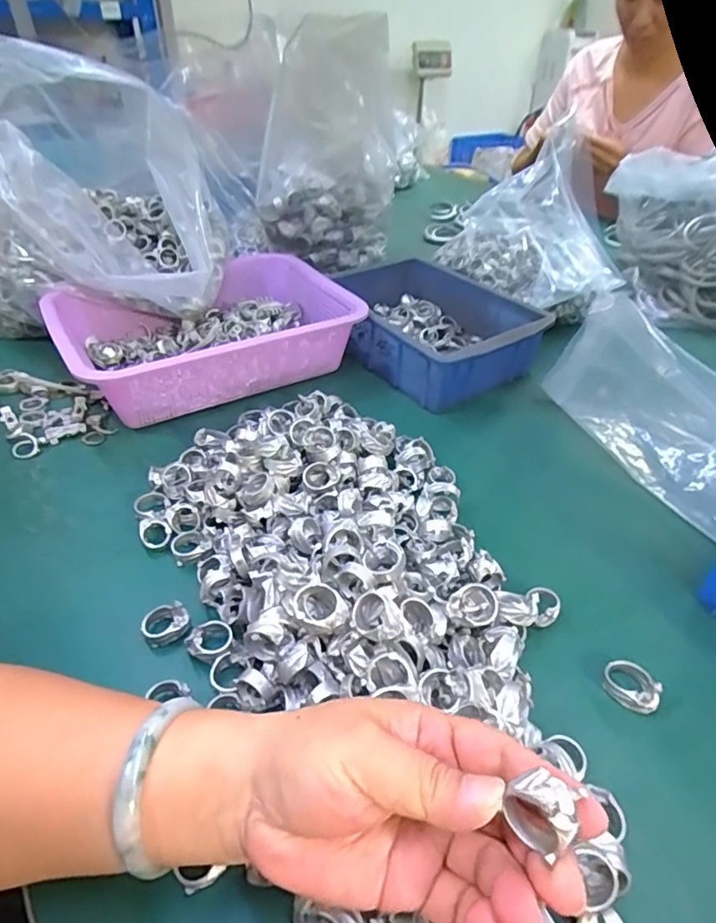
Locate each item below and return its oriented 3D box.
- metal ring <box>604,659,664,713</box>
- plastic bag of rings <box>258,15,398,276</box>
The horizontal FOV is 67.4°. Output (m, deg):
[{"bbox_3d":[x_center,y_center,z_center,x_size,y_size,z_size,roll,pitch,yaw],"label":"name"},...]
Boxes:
[{"bbox_3d":[0.170,0.137,0.332,0.031,0.018,0.028,24,44,24],"label":"metal ring"},{"bbox_3d":[-0.043,-0.420,0.744,0.190,0.313,0.120,0,9,-24],"label":"plastic bag of rings"}]

